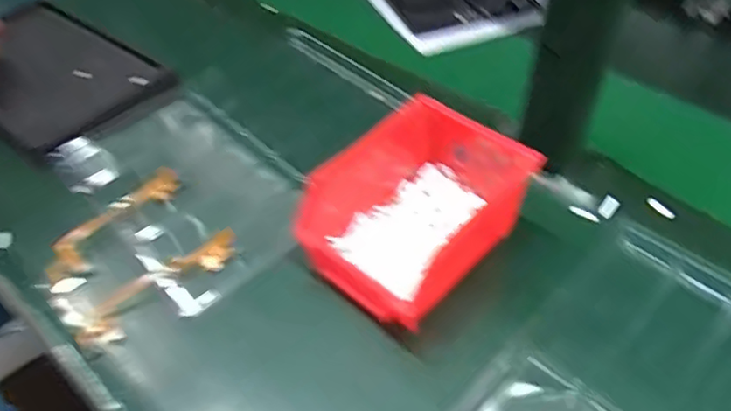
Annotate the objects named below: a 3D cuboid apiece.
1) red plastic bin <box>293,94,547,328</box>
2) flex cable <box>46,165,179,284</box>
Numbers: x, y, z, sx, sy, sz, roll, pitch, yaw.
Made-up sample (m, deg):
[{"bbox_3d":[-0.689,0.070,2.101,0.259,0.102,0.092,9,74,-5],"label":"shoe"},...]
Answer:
[{"bbox_3d":[0.036,0.005,0.420,0.146,0.073,0.112,-35,55,-28],"label":"red plastic bin"},{"bbox_3d":[-0.194,0.013,0.465,0.031,0.012,0.121,27,53,16],"label":"flex cable"}]

